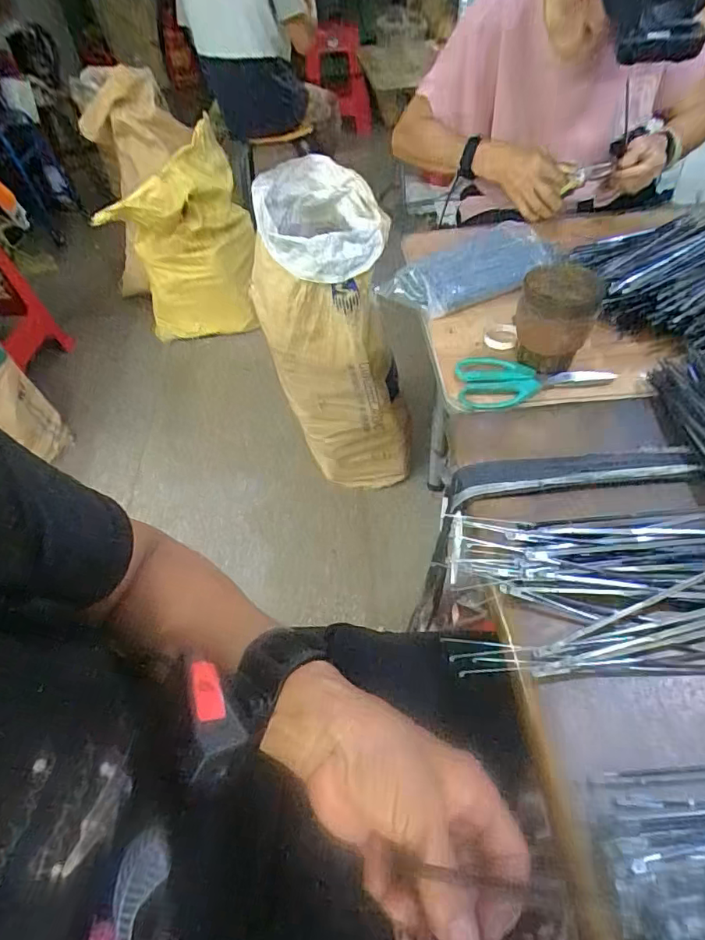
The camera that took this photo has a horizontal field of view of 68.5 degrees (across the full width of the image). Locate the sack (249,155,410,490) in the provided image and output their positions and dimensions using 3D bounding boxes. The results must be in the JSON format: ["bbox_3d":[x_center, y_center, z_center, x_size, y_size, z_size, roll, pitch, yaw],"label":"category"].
[{"bbox_3d":[-0.052,-0.269,1.203,0.275,0.661,0.346,-15,49,-8],"label":"sack"}]

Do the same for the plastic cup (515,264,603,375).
[{"bbox_3d":[0.232,-0.170,0.596,0.081,0.103,0.082,15,52,18],"label":"plastic cup"}]

